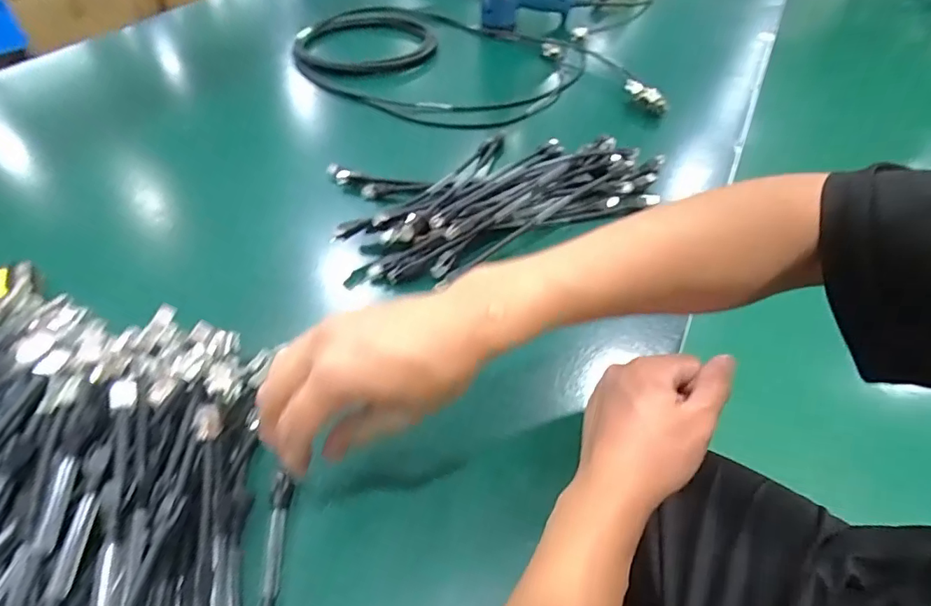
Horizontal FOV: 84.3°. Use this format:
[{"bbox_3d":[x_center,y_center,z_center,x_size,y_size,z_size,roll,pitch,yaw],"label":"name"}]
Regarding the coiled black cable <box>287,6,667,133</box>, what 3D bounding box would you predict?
[{"bbox_3d":[-0.030,-0.408,0.861,0.701,0.040,0.355,31,54,27],"label":"coiled black cable"}]

